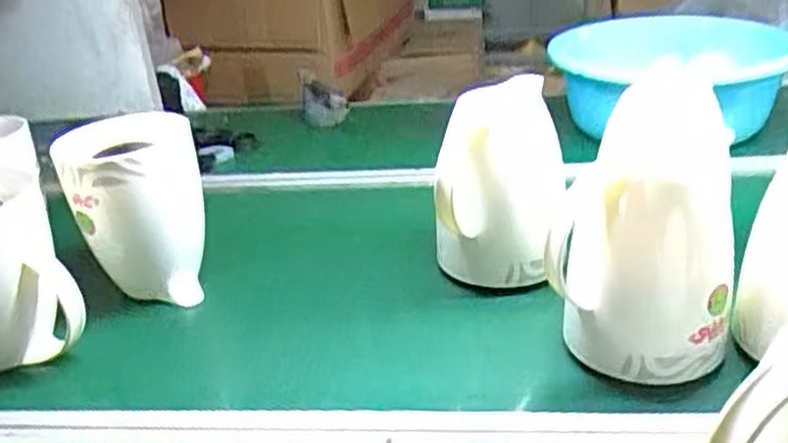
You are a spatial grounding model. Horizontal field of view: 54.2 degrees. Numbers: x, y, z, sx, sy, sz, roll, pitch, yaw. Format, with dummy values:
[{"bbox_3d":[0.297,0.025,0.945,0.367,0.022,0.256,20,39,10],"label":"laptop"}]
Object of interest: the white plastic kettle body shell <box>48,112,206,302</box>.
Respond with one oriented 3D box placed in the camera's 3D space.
[{"bbox_3d":[-0.275,-0.006,0.846,0.145,0.205,0.140,-15,27,-18],"label":"white plastic kettle body shell"}]

